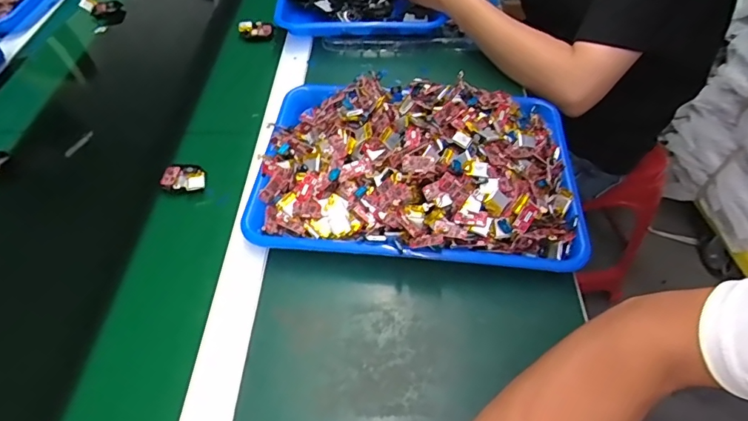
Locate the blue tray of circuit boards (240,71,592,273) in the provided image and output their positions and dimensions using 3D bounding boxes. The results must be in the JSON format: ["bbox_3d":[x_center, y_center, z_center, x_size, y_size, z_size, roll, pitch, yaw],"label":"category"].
[{"bbox_3d":[0.045,-0.055,0.512,0.330,0.068,0.240,4,51,4],"label":"blue tray of circuit boards"}]

